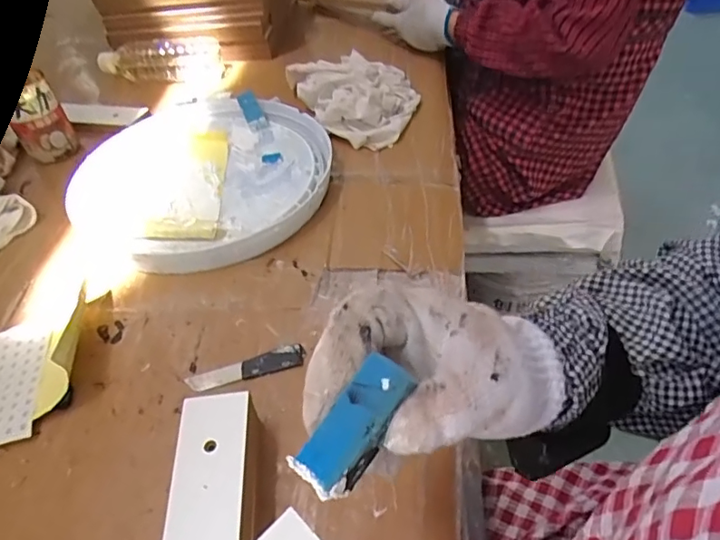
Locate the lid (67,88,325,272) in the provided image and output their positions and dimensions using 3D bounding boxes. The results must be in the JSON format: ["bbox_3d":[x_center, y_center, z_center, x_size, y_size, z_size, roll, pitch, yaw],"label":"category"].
[{"bbox_3d":[-0.191,-0.124,0.653,0.317,0.035,0.296,-3,48,4],"label":"lid"}]

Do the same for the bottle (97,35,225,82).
[{"bbox_3d":[-0.331,-0.340,0.871,0.206,0.056,0.059,-4,47,5],"label":"bottle"}]

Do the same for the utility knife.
[{"bbox_3d":[-0.101,0.088,0.471,0.103,0.004,0.024,-14,48,-6],"label":"utility knife"}]

